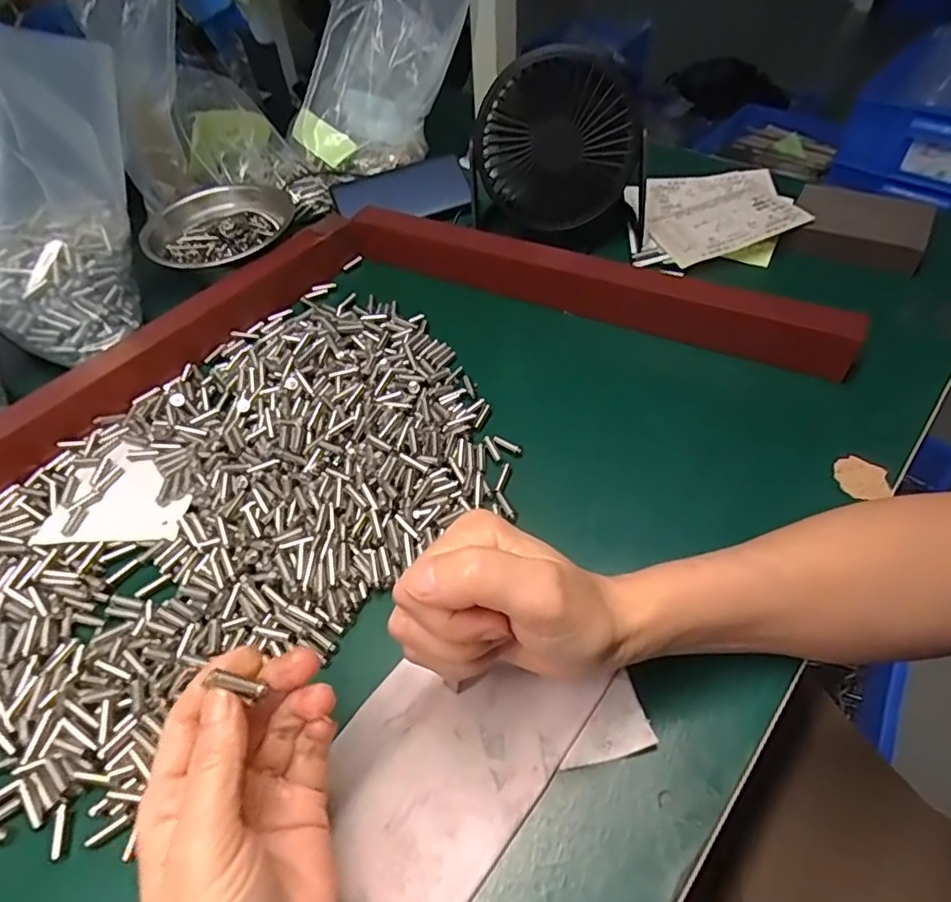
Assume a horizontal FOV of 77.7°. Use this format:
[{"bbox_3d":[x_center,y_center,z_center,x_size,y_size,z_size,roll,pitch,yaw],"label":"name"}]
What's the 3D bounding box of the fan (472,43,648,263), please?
[{"bbox_3d":[0.076,-0.252,0.479,0.143,0.123,0.102,9,52,11],"label":"fan"}]

